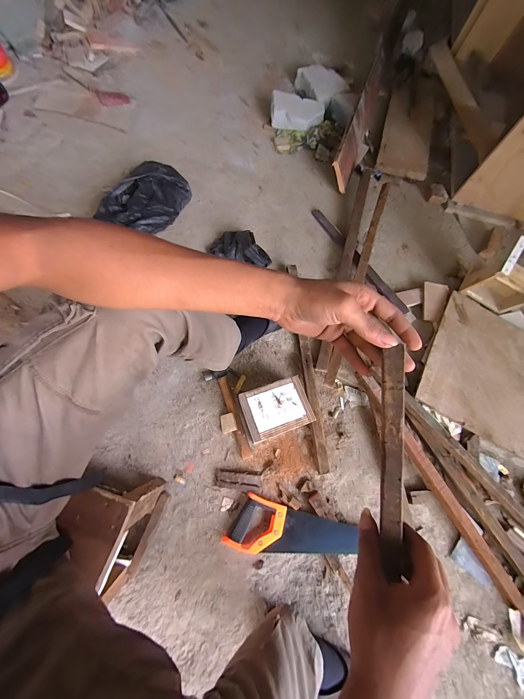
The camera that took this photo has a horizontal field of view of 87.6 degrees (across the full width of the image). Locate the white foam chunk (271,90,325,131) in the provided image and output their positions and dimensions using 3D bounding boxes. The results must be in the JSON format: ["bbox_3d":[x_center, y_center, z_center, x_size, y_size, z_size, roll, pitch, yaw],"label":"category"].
[{"bbox_3d":[0.133,-0.908,1.043,0.205,0.074,0.097,11,70,-2],"label":"white foam chunk"}]

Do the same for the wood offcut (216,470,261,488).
[{"bbox_3d":[-0.059,0.329,0.692,0.111,0.018,0.032,6,72,0],"label":"wood offcut"}]

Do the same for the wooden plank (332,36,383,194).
[{"bbox_3d":[0.383,-0.896,1.041,0.020,0.123,0.695,8,68,36],"label":"wooden plank"}]

